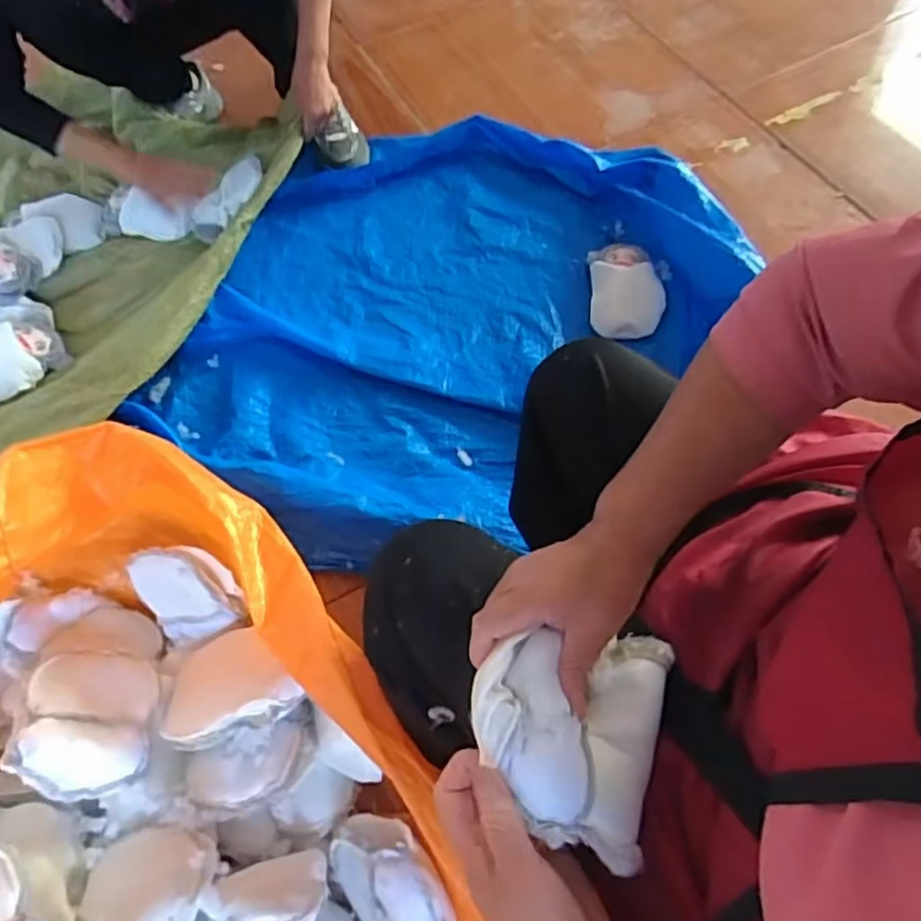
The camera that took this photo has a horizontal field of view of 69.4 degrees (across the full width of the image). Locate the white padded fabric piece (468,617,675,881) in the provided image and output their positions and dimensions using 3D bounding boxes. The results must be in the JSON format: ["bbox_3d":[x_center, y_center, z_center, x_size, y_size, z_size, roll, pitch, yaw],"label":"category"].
[{"bbox_3d":[0.065,0.157,0.402,0.111,0.041,0.129,13,64,8],"label":"white padded fabric piece"}]

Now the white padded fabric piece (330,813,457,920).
[{"bbox_3d":[-0.077,0.462,0.726,0.178,0.054,0.123,9,84,42],"label":"white padded fabric piece"}]

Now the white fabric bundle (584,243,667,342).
[{"bbox_3d":[0.292,-0.307,1.178,0.127,0.051,0.190,1,63,2],"label":"white fabric bundle"}]

